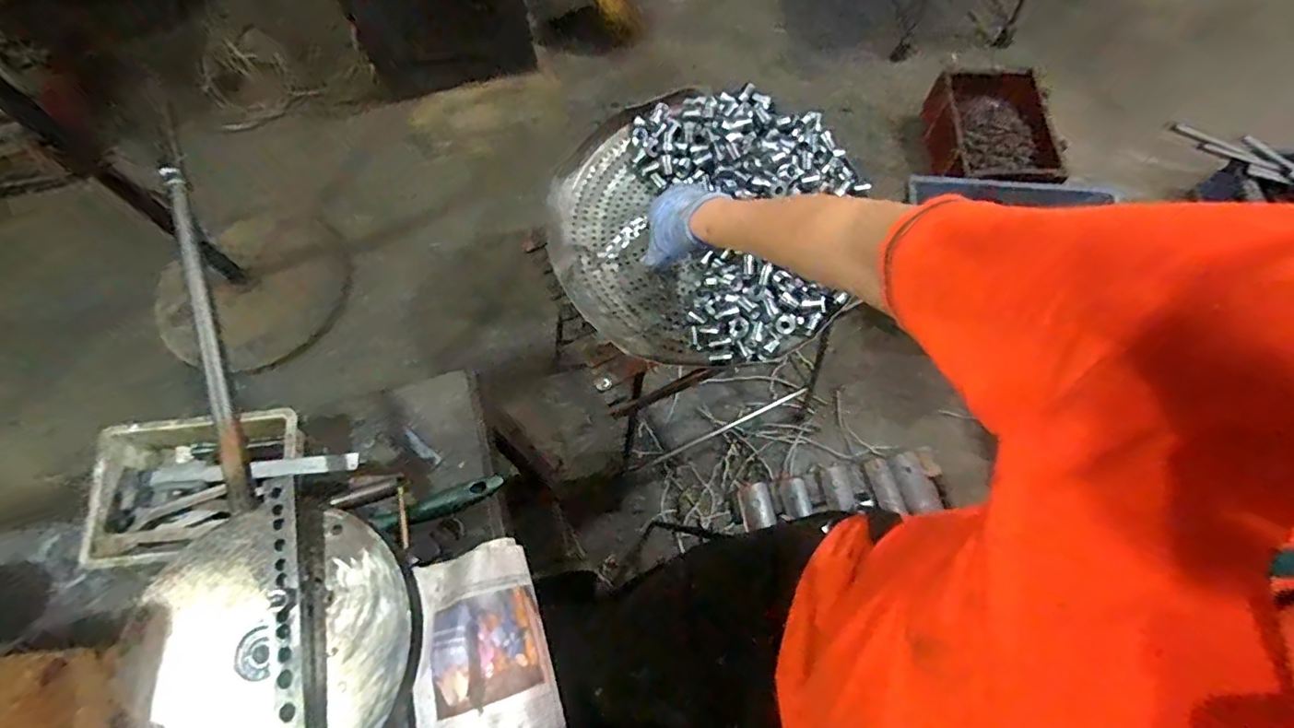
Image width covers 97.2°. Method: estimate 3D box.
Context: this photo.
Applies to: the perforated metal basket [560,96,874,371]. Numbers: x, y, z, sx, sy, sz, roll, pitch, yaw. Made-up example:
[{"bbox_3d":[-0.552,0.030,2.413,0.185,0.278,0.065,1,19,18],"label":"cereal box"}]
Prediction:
[{"bbox_3d":[0.063,-0.184,0.688,0.341,0.084,0.363,0,68,1],"label":"perforated metal basket"}]

